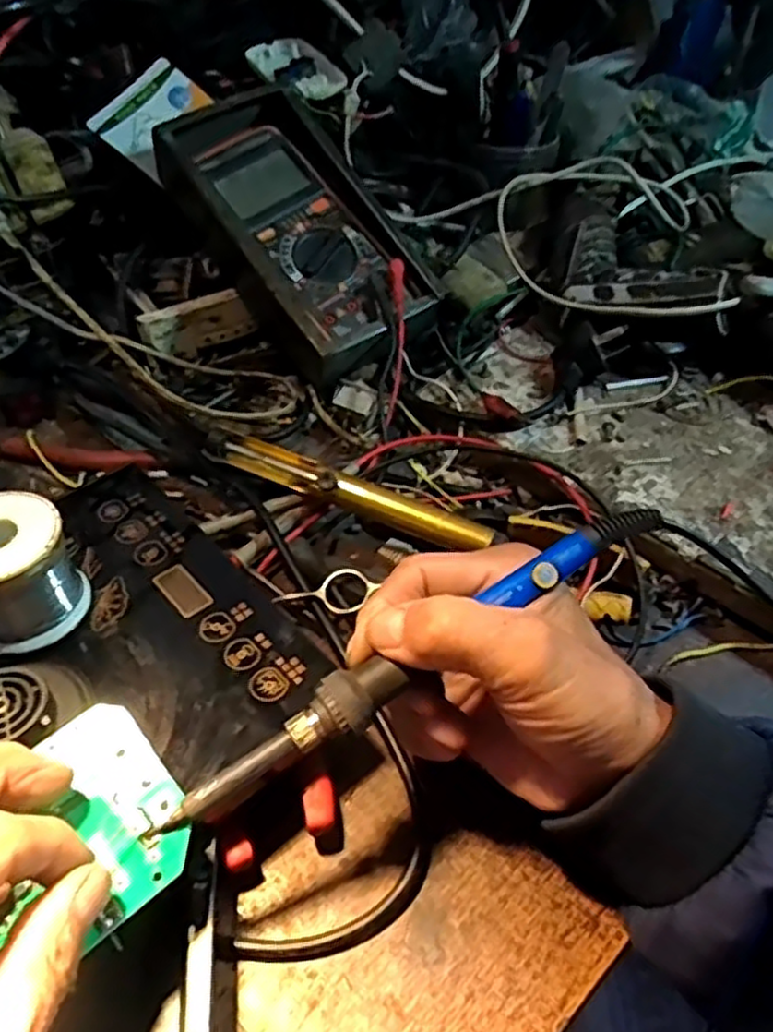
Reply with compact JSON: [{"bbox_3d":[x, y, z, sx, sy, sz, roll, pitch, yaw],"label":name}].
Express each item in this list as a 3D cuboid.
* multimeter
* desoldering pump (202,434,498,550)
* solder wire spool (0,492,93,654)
[{"bbox_3d":[-0.060,-0.196,0.503,0.110,0.036,0.205,-31,79,-18],"label":"multimeter"},{"bbox_3d":[-0.024,-0.016,0.408,0.166,0.020,0.018,18,50,18],"label":"desoldering pump"},{"bbox_3d":[-0.163,0.025,0.324,0.050,0.053,0.050,-30,53,-23],"label":"solder wire spool"}]

